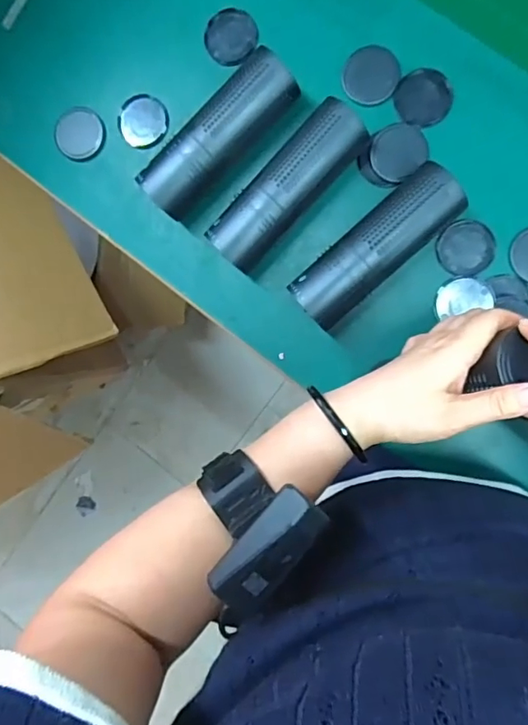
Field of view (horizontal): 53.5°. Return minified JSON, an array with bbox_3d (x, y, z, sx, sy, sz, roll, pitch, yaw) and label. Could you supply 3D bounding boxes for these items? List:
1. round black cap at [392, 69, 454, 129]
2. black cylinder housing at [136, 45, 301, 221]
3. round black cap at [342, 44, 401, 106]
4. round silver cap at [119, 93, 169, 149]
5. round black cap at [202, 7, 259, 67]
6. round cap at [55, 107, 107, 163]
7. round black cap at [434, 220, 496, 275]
[{"bbox_3d":[0.146,-0.242,0.477,0.050,0.014,0.047,0,92,9],"label":"round black cap"},{"bbox_3d":[-0.039,-0.204,0.483,0.163,0.056,0.050,-43,86,8],"label":"black cylinder housing"},{"bbox_3d":[0.099,-0.265,0.485,0.050,0.013,0.049,0,92,9],"label":"round black cap"},{"bbox_3d":[-0.121,-0.241,0.524,0.051,0.004,0.052,0,92,9],"label":"round silver cap"},{"bbox_3d":[-0.031,-0.315,0.505,0.050,0.011,0.047,0,92,9],"label":"round black cap"},{"bbox_3d":[-0.187,-0.233,0.533,0.055,0.005,0.050,0,92,9],"label":"round cap"},{"bbox_3d":[0.183,-0.104,0.476,0.050,0.006,0.048,0,92,9],"label":"round black cap"}]

